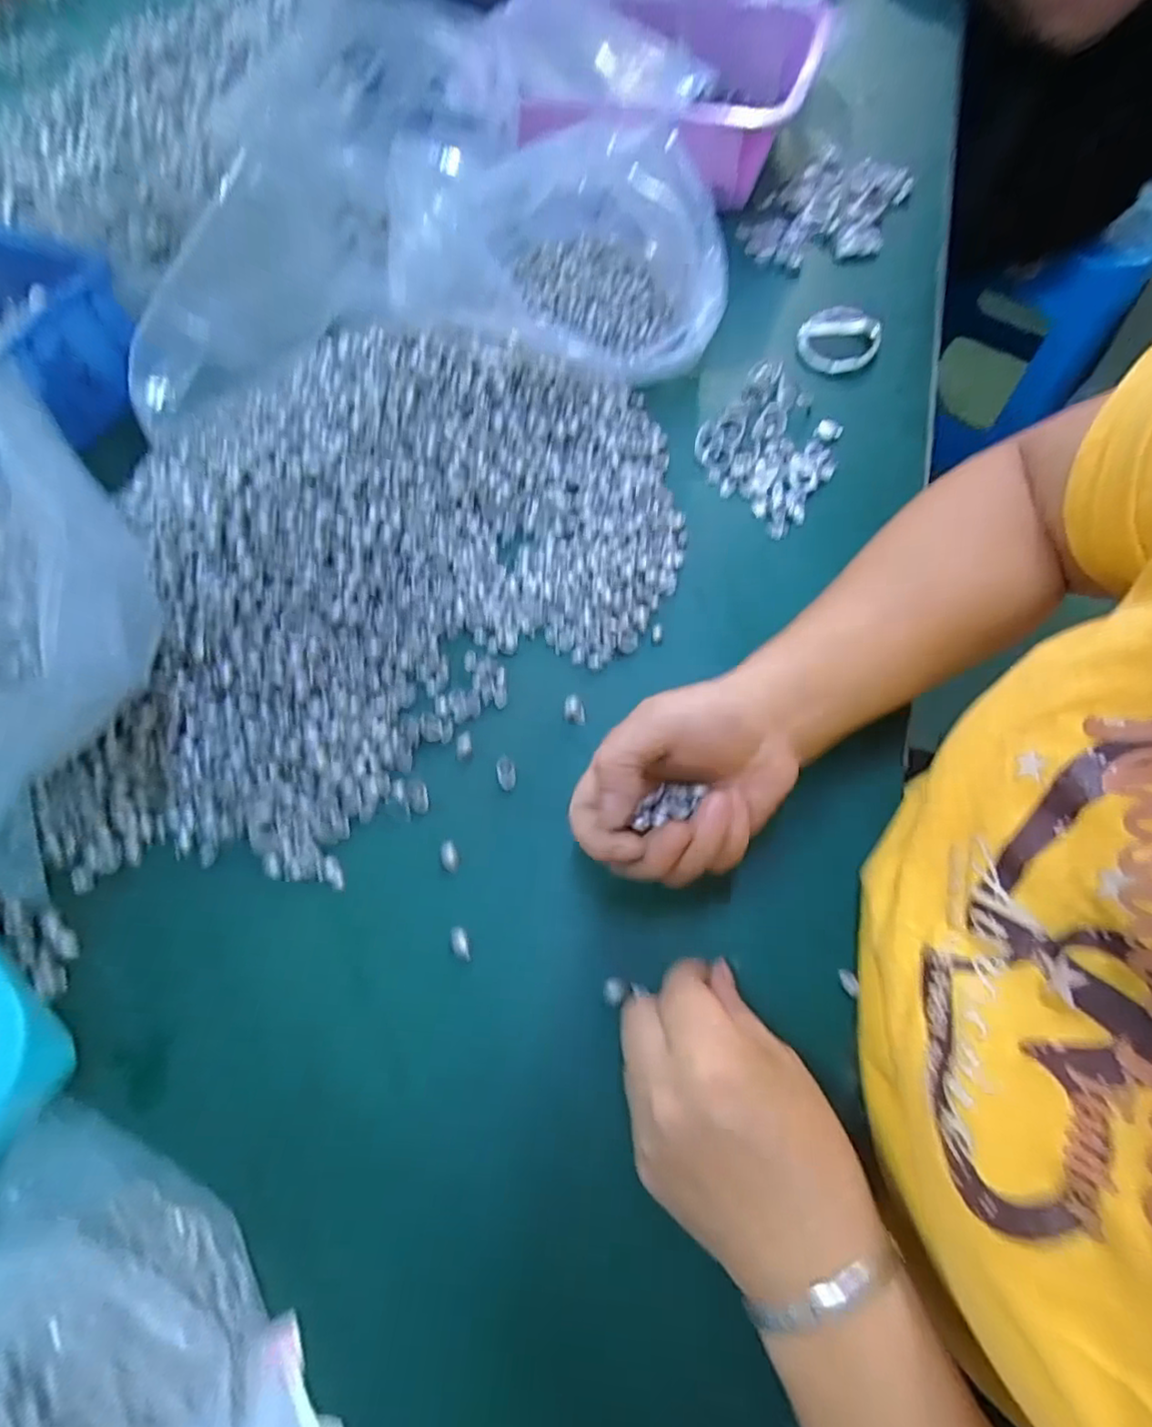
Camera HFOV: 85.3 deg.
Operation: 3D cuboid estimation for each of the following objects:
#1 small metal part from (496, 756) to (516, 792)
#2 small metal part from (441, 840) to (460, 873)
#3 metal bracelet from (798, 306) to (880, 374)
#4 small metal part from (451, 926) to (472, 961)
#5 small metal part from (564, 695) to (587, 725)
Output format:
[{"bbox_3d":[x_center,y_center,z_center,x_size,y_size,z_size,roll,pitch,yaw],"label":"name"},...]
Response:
[{"bbox_3d":[-0.038,0.032,0.345,0.010,0.004,0.020,-11,65,-3],"label":"small metal part"},{"bbox_3d":[-0.067,0.075,0.329,0.009,0.004,0.016,-21,66,-7],"label":"small metal part"},{"bbox_3d":[0.195,-0.279,0.466,0.057,0.018,0.058,22,68,12],"label":"metal bracelet"},{"bbox_3d":[-0.058,0.116,0.314,0.009,0.008,0.018,-26,67,-9],"label":"small metal part"},{"bbox_3d":[0.000,-0.002,0.364,0.013,0.004,0.019,1,65,3],"label":"small metal part"}]

